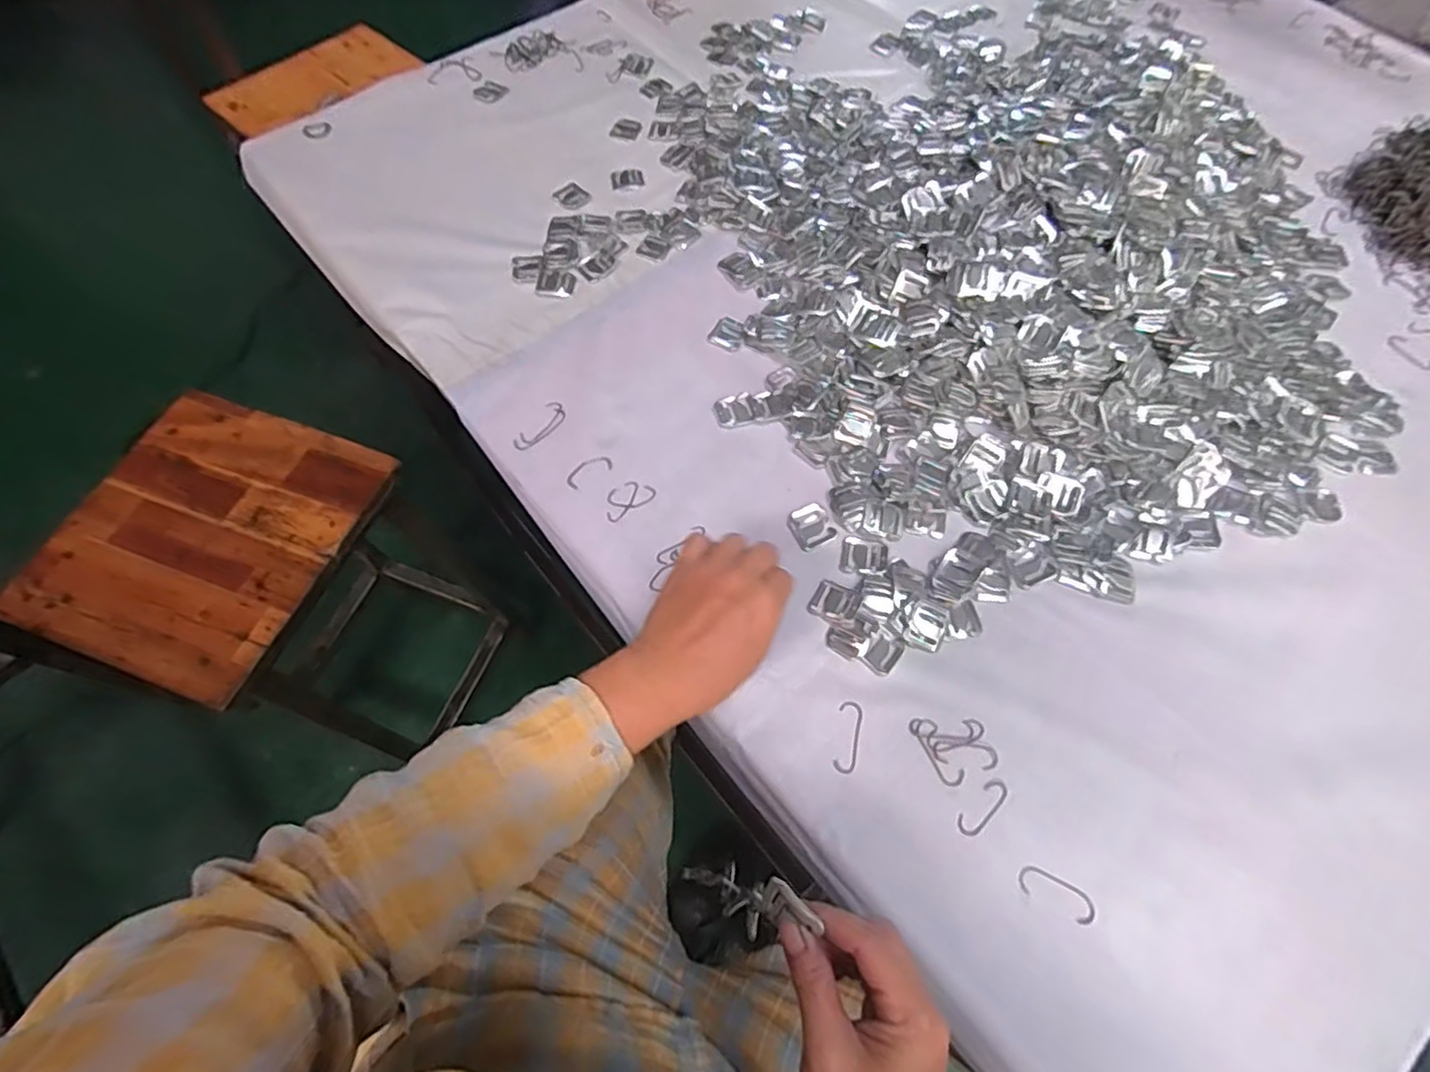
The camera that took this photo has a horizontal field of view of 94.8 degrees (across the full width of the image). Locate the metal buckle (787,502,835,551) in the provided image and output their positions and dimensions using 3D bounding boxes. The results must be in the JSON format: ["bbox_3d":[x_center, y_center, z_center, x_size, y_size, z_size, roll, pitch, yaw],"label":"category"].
[{"bbox_3d":[0.076,-0.007,0.522,0.031,0.006,0.037,-24,66,-12],"label":"metal buckle"}]

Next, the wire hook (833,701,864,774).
[{"bbox_3d":[0.092,0.138,0.452,0.016,0.004,0.048,12,64,6],"label":"wire hook"}]

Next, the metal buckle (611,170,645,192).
[{"bbox_3d":[-0.094,-0.383,0.707,0.035,0.004,0.027,-10,64,-6],"label":"metal buckle"}]

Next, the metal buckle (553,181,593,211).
[{"bbox_3d":[-0.151,-0.358,0.694,0.033,0.004,0.035,-39,70,-18],"label":"metal buckle"}]

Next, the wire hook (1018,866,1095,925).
[{"bbox_3d":[0.215,0.224,0.412,0.047,0.004,0.018,27,66,12],"label":"wire hook"}]

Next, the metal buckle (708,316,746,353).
[{"bbox_3d":[0.013,-0.186,0.606,0.031,0.005,0.037,22,65,10],"label":"metal buckle"}]

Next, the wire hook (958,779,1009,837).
[{"bbox_3d":[0.178,0.179,0.434,0.044,0.004,0.016,-39,70,-18],"label":"wire hook"}]

